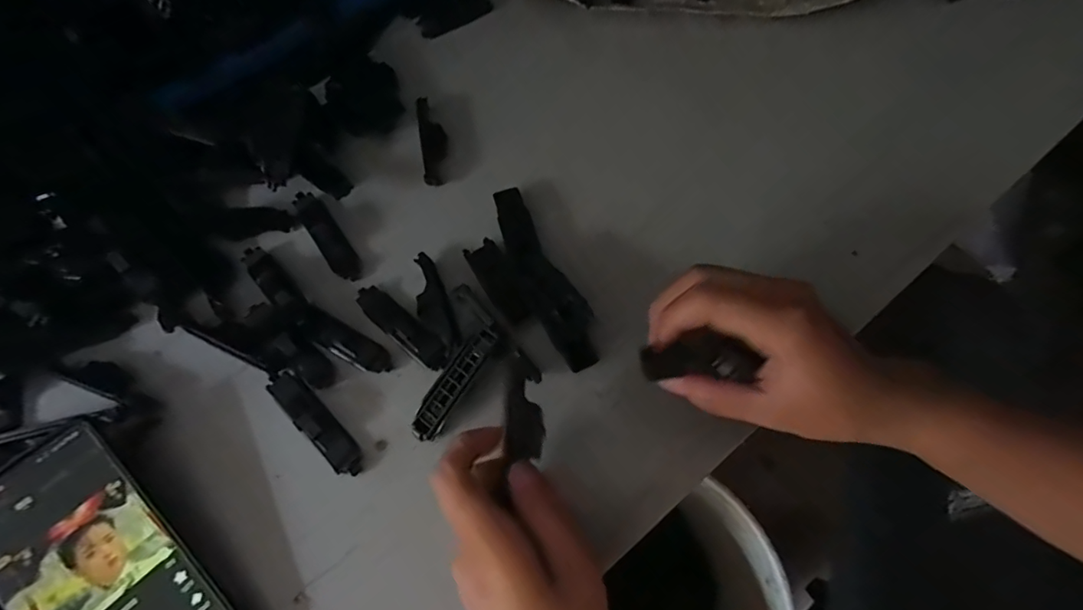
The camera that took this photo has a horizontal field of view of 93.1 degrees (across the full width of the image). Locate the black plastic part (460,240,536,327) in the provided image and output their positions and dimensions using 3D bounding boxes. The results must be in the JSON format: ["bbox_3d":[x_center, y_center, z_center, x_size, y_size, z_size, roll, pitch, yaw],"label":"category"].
[{"bbox_3d":[-0.027,-0.018,0.336,0.024,0.009,0.063,-30,68,-9],"label":"black plastic part"}]

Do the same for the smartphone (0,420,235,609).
[{"bbox_3d":[-0.229,0.144,0.264,0.167,0.006,0.077,44,68,10],"label":"smartphone"}]

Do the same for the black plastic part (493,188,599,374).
[{"bbox_3d":[-0.001,-0.022,0.332,0.031,0.019,0.138,-27,67,-8],"label":"black plastic part"}]

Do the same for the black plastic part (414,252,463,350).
[{"bbox_3d":[-0.071,-0.003,0.333,0.021,0.007,0.073,-24,67,-6],"label":"black plastic part"}]

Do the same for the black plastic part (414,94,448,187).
[{"bbox_3d":[-0.082,-0.126,0.389,0.019,0.009,0.080,-10,66,0],"label":"black plastic part"}]

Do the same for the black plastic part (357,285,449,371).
[{"bbox_3d":[-0.090,0.013,0.332,0.080,0.012,0.019,38,74,18],"label":"black plastic part"}]

